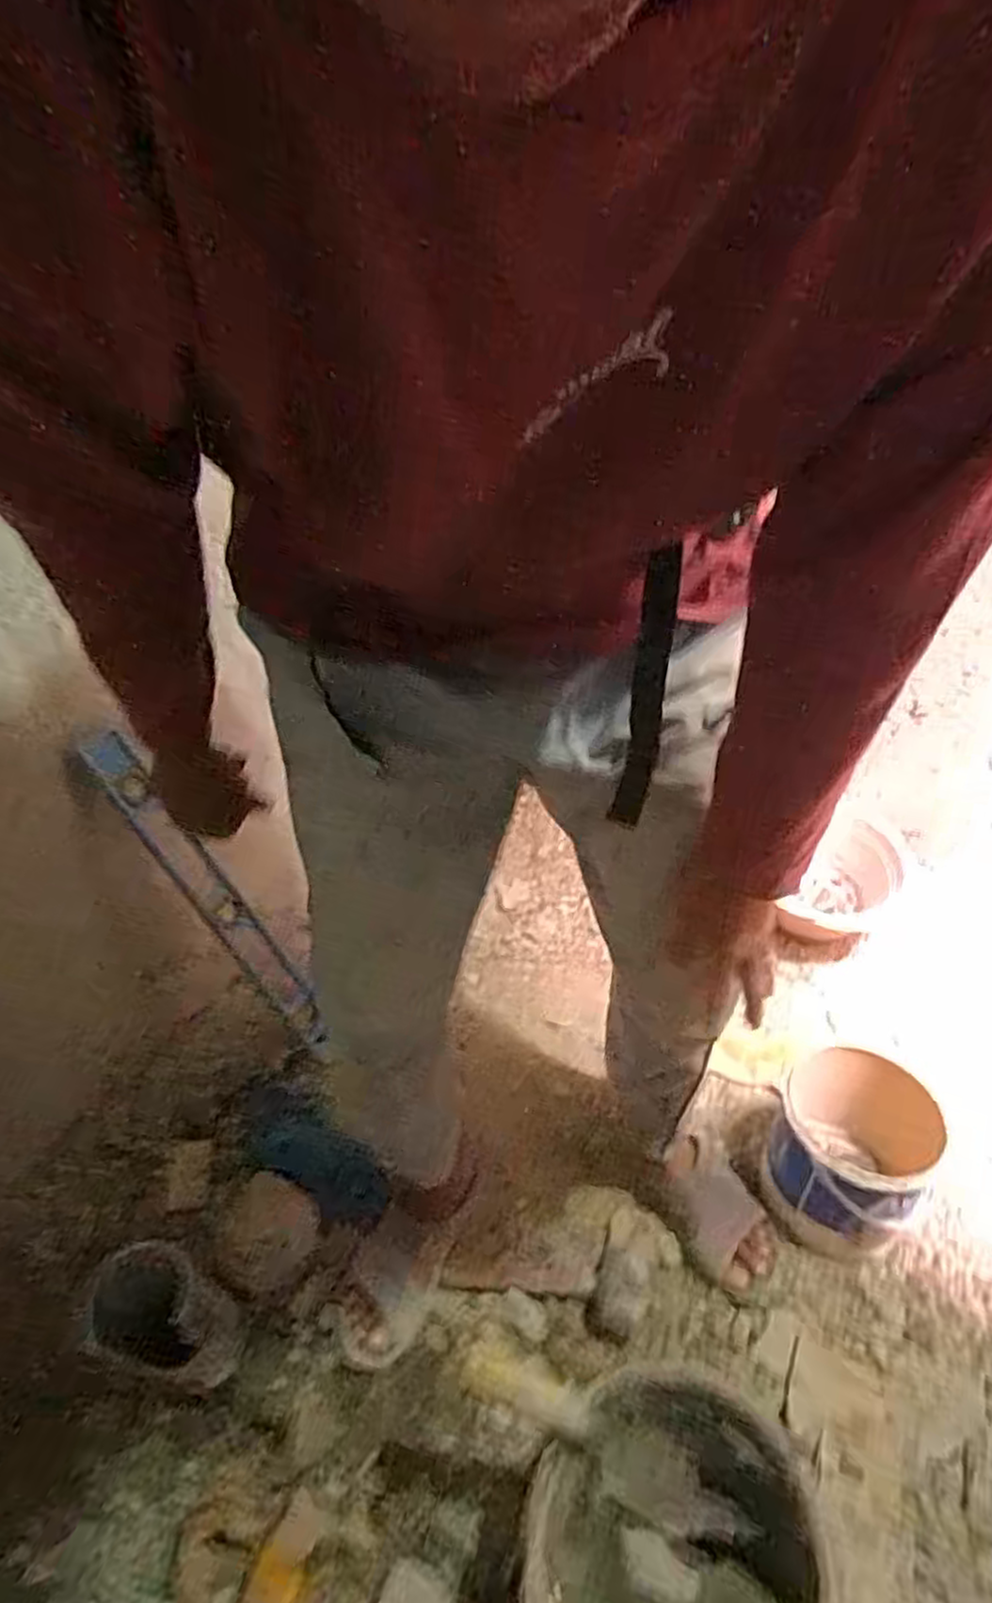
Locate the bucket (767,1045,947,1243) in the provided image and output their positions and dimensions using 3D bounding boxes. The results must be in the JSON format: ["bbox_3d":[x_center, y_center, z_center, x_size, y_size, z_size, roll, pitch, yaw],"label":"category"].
[{"bbox_3d":[0.427,0.438,0.917,0.164,0.187,0.189,19,42,25],"label":"bucket"}]

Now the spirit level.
[{"bbox_3d":[-0.389,0.142,1.044,0.023,0.542,0.055,-11,28,37],"label":"spirit level"}]

